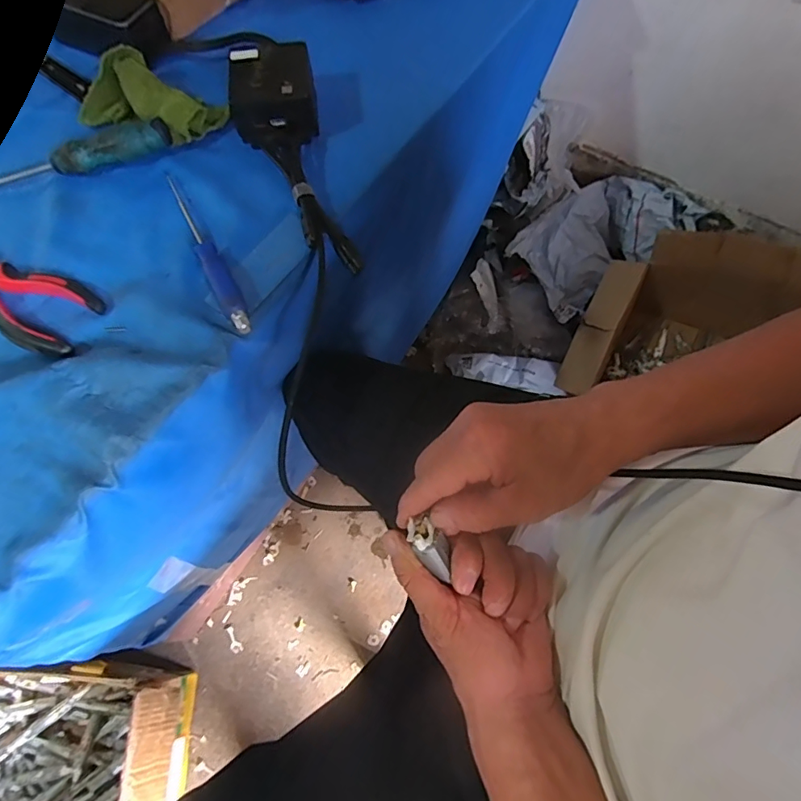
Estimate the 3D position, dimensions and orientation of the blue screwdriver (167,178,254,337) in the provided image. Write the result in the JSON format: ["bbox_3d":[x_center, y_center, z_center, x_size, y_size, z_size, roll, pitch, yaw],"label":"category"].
[{"bbox_3d":[-0.168,-0.129,0.421,0.019,0.014,0.188,-27,68,-11],"label":"blue screwdriver"}]

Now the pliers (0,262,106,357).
[{"bbox_3d":[-0.320,-0.086,0.400,0.151,0.018,0.062,22,68,10],"label":"pliers"}]

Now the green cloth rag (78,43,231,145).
[{"bbox_3d":[-0.242,-0.296,0.481,0.136,0.036,0.072,18,67,8],"label":"green cloth rag"}]

